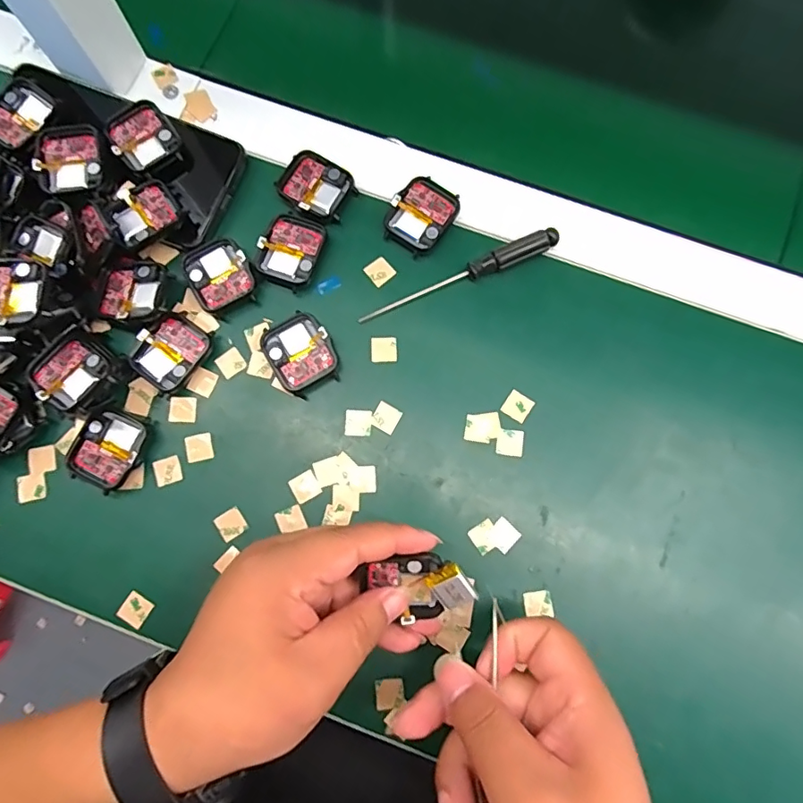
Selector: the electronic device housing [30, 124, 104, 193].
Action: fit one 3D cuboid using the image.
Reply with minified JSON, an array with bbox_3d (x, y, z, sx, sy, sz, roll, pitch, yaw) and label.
[{"bbox_3d":[-0.199,-0.145,0.311,0.036,0.008,0.042,-12,79,-2],"label":"electronic device housing"}]

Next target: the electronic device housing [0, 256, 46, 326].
[{"bbox_3d":[-0.214,-0.059,0.281,0.039,0.009,0.038,6,79,1],"label":"electronic device housing"}]

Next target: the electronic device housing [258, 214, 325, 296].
[{"bbox_3d":[-0.069,-0.095,0.325,0.036,0.009,0.044,20,77,3],"label":"electronic device housing"}]

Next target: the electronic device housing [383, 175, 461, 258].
[{"bbox_3d":[0.013,-0.117,0.330,0.037,0.013,0.045,35,78,7],"label":"electronic device housing"}]

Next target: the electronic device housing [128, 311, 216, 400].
[{"bbox_3d":[-0.139,-0.030,0.313,0.036,0.013,0.044,35,81,6],"label":"electronic device housing"}]

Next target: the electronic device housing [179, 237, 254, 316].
[{"bbox_3d":[-0.113,-0.077,0.322,0.038,0.009,0.044,-34,81,-6],"label":"electronic device housing"}]

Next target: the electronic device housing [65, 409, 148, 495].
[{"bbox_3d":[-0.171,0.028,0.304,0.037,0.011,0.042,25,80,5],"label":"electronic device housing"}]

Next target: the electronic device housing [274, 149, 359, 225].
[{"bbox_3d":[-0.055,-0.137,0.333,0.045,0.011,0.038,34,78,6],"label":"electronic device housing"}]

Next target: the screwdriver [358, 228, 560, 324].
[{"bbox_3d":[0.036,-0.078,0.321,0.130,0.017,0.012,-21,78,-6],"label":"screwdriver"}]

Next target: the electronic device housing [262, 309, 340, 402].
[{"bbox_3d":[-0.061,-0.030,0.313,0.036,0.012,0.045,-31,79,-8],"label":"electronic device housing"}]

